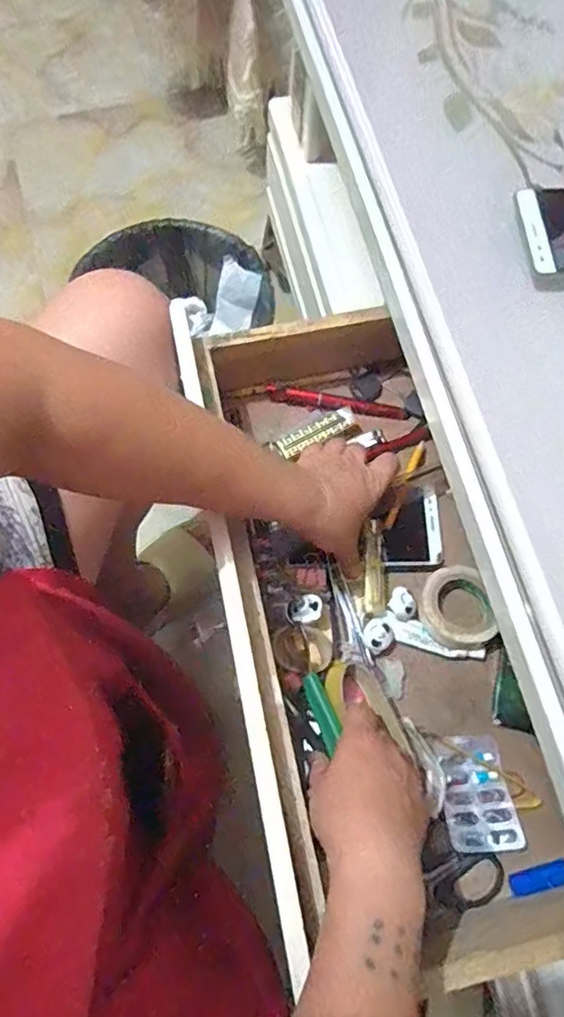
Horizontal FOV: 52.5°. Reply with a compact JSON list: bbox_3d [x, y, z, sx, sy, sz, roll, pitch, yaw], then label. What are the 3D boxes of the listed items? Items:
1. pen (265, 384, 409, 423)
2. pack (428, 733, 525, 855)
[{"bbox_3d":[0.053,-0.101,0.550,0.135,0.009,0.017,11,70,1],"label":"pen"},{"bbox_3d":[0.148,0.217,0.437,0.052,0.007,0.078,-5,55,-2],"label":"pack"}]

